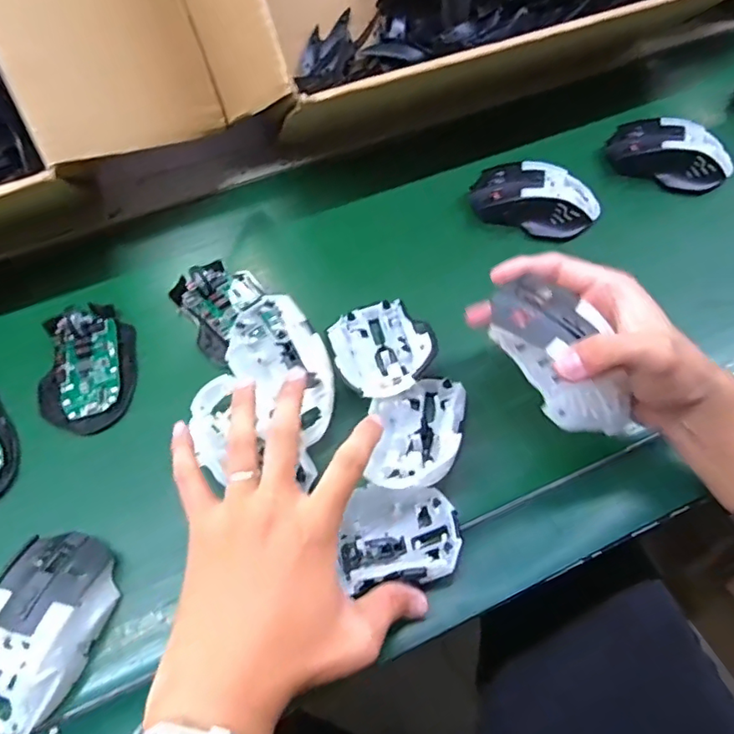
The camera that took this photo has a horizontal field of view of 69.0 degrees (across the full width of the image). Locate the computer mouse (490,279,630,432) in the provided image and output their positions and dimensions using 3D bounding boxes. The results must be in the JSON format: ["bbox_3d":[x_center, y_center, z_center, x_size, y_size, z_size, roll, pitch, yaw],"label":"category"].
[{"bbox_3d":[0.124,-0.007,0.329,0.054,0.032,0.110,-32,86,-15],"label":"computer mouse"}]

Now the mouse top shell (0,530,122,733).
[{"bbox_3d":[-0.201,0.161,0.327,0.062,0.034,0.114,5,61,5],"label":"mouse top shell"}]

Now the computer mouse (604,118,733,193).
[{"bbox_3d":[0.303,-0.216,0.537,0.115,0.037,0.057,32,66,18],"label":"computer mouse"}]

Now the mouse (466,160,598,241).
[{"bbox_3d":[0.158,-0.158,0.504,0.115,0.034,0.059,13,61,9],"label":"mouse"}]

